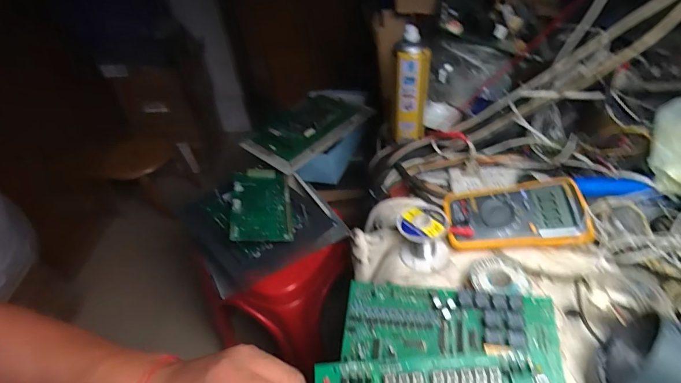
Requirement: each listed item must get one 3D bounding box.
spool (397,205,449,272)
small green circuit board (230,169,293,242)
[{"bbox_3d":[0.113,0.062,0.511,0.066,0.064,0.063,-1,42,8],"label":"spool"},{"bbox_3d":[-0.166,0.023,0.784,0.116,0.011,0.203,1,47,-16],"label":"small green circuit board"}]

